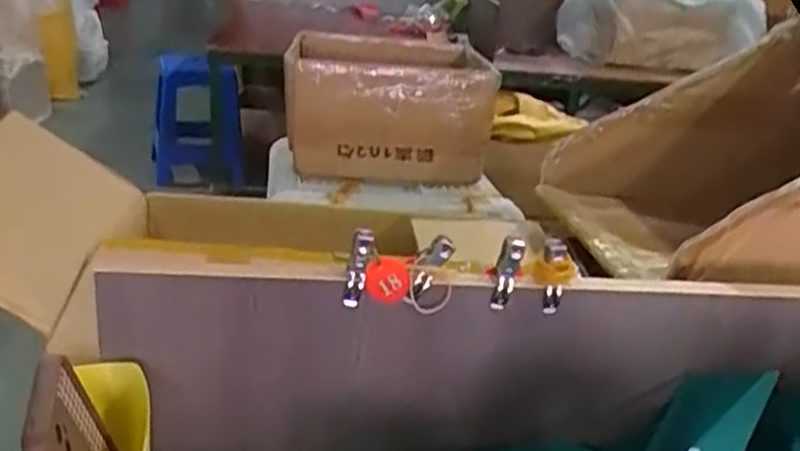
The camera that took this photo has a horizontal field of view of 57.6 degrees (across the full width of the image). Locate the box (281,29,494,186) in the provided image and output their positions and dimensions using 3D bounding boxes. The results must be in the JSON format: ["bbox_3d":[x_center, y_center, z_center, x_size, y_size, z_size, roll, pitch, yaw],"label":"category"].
[{"bbox_3d":[-0.035,-0.210,1.281,0.346,0.186,0.292,0,25,-14],"label":"box"}]

